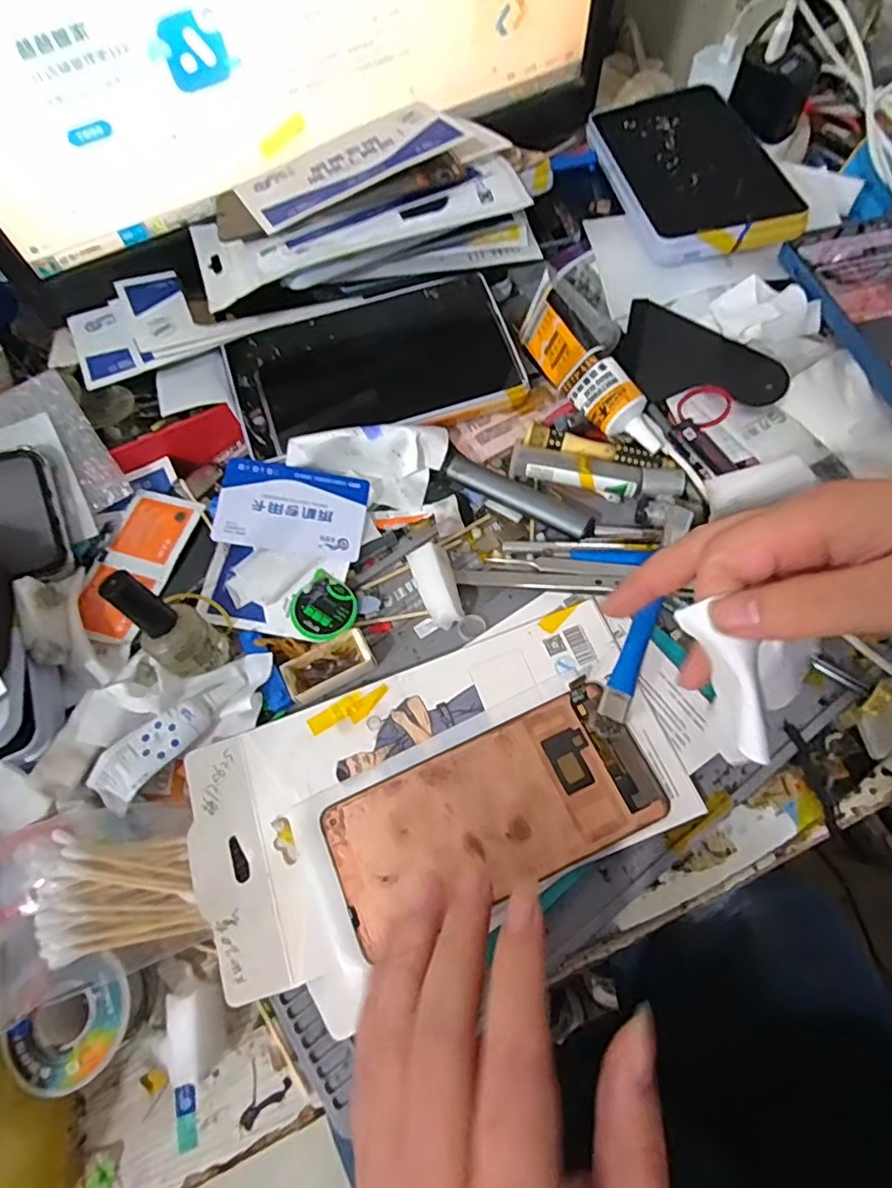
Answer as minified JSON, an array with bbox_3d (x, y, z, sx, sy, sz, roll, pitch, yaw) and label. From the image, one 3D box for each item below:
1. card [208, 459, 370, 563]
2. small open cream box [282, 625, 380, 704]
[{"bbox_3d":[-0.093,-0.051,0.349,0.086,0.004,0.055,6,79,-4],"label":"card"},{"bbox_3d":[-0.065,0.040,0.320,0.048,0.009,0.027,-26,65,-7],"label":"small open cream box"}]

